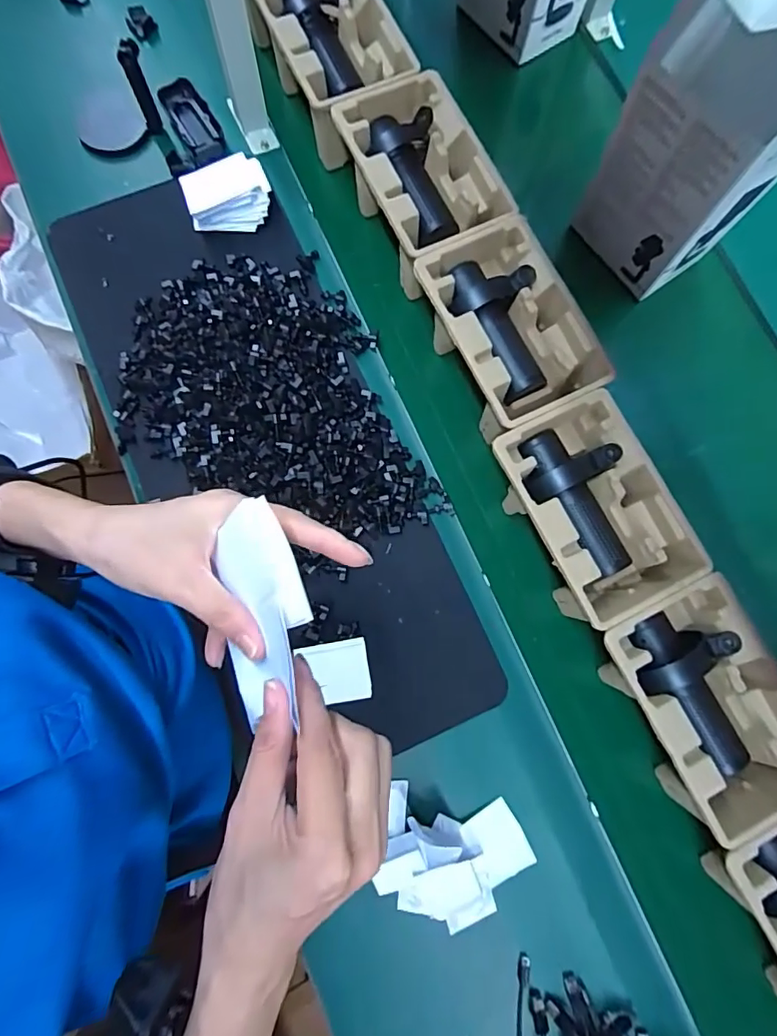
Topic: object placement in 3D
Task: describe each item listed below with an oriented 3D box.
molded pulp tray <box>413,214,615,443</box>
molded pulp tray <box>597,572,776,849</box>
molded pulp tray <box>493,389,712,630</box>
[{"bbox_3d":[0.140,-0.216,0.618,0.147,0.084,0.226,-28,80,-5],"label":"molded pulp tray"},{"bbox_3d":[0.333,0.194,0.553,0.148,0.094,0.227,-27,80,-5],"label":"molded pulp tray"},{"bbox_3d":[0.223,-0.004,0.592,0.154,0.100,0.228,-26,80,-5],"label":"molded pulp tray"}]

